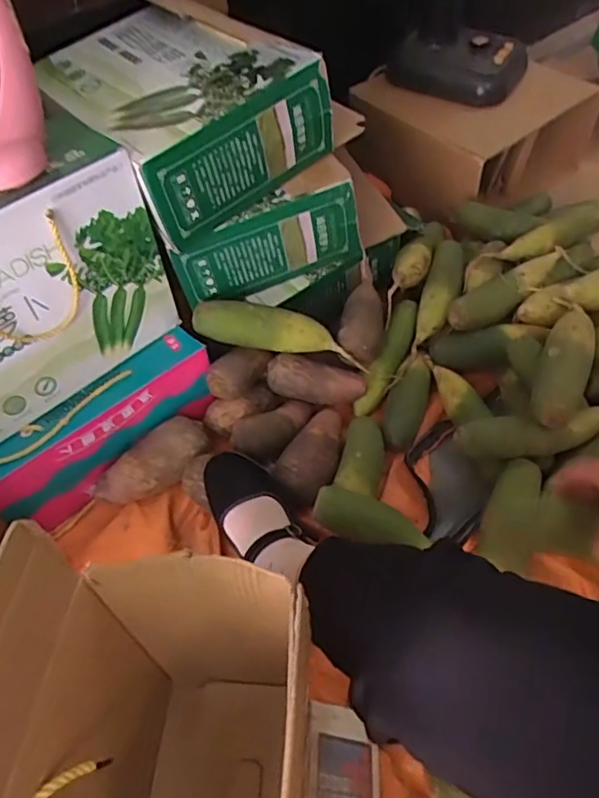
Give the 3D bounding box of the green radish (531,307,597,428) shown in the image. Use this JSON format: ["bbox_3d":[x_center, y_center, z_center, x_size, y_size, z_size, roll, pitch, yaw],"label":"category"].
[{"bbox_3d":[0.344,-0.044,0.761,0.062,0.064,0.177,18,55,18],"label":"green radish"}]

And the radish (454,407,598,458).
[{"bbox_3d":[0.299,0.042,0.740,0.208,0.052,0.047,-11,51,-4],"label":"radish"}]

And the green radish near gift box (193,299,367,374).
[{"bbox_3d":[-0.024,-0.098,0.838,0.250,0.050,0.050,12,52,-4],"label":"green radish near gift box"}]

